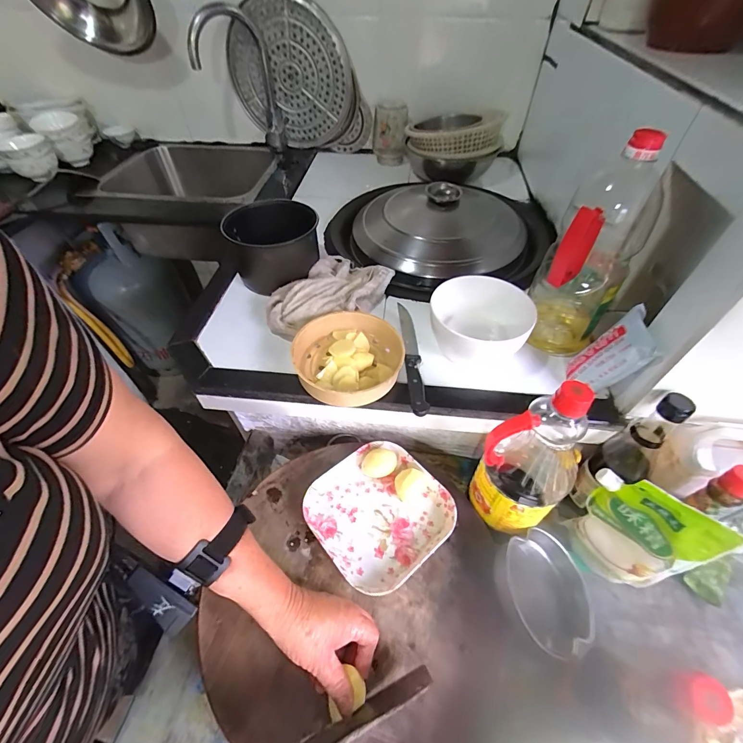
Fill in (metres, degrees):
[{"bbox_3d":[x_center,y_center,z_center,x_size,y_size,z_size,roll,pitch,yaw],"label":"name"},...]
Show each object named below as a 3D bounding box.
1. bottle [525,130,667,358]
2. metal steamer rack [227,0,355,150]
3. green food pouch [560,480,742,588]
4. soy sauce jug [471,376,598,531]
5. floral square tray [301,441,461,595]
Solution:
[{"bbox_3d":[0.303,-0.160,0.495,0.104,0.282,0.099,24,53,19],"label":"bottle"},{"bbox_3d":[-0.220,-0.805,0.984,0.337,0.329,0.026,32,53,-18],"label":"metal steamer rack"},{"bbox_3d":[0.335,0.215,0.460,0.113,0.180,0.047,33,57,25],"label":"green food pouch"},{"bbox_3d":[0.203,0.112,0.455,0.103,0.257,0.112,32,56,24],"label":"soy sauce jug"},{"bbox_3d":[0.010,0.192,0.501,0.175,0.032,0.171,-33,59,-25],"label":"floral square tray"}]

